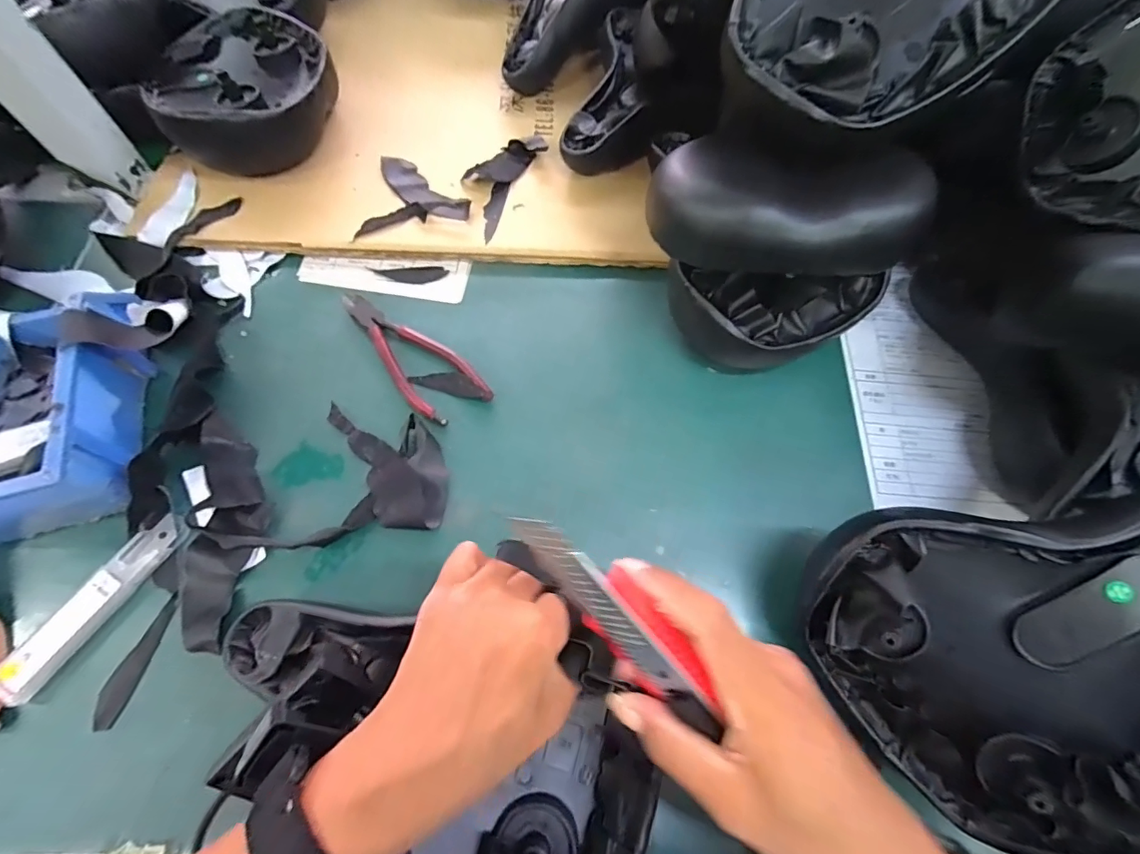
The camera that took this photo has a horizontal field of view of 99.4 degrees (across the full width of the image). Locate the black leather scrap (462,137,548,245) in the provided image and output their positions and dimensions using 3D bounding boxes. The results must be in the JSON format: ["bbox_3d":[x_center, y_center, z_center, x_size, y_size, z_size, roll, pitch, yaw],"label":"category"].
[{"bbox_3d":[-0.075,-0.243,0.482,0.057,0.013,0.137,22,67,6],"label":"black leather scrap"}]

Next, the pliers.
[{"bbox_3d":[-0.133,-0.064,0.400,0.054,0.008,0.155,-40,74,-18],"label":"pliers"}]

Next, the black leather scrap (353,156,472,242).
[{"bbox_3d":[-0.157,-0.229,0.460,0.105,0.015,0.096,-16,69,-10],"label":"black leather scrap"}]

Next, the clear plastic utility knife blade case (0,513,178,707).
[{"bbox_3d":[-0.308,0.114,0.312,0.024,0.015,0.121,30,69,10],"label":"clear plastic utility knife blade case"}]

